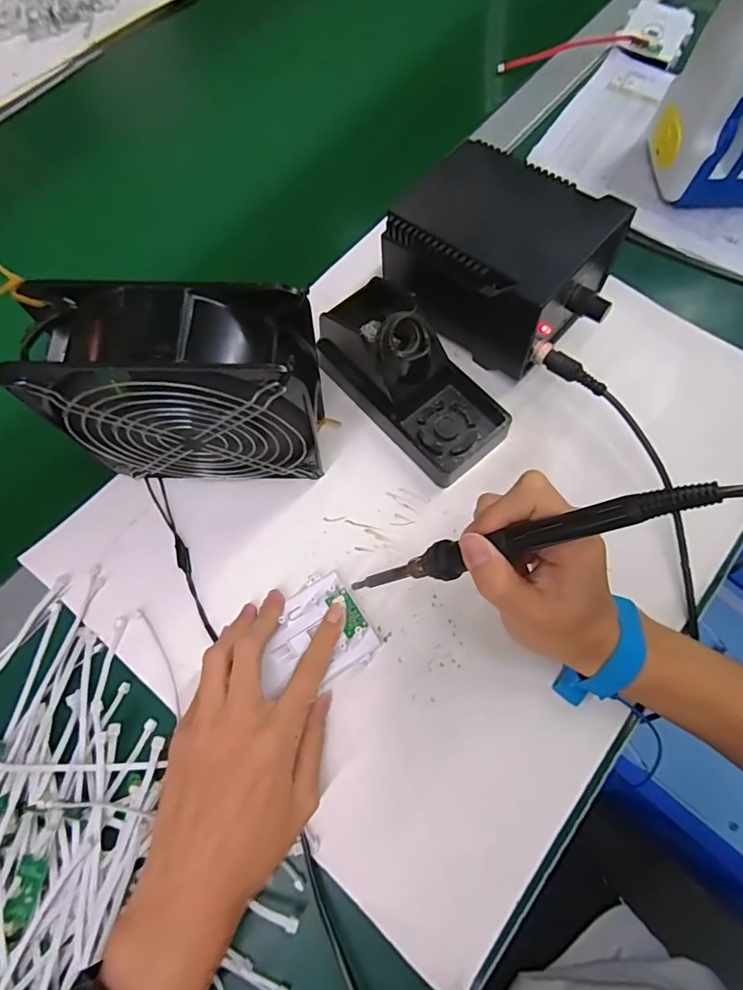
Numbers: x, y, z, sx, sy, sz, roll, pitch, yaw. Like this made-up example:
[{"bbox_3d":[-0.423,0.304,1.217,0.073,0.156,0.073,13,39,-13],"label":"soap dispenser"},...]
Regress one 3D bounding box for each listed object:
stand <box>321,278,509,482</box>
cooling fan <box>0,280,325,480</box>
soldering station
[{"bbox_3d":[0.031,-0.091,0.359,0.074,0.079,0.151,-41,75,-12],"label":"stand"},{"bbox_3d":[-0.109,-0.056,0.309,0.150,0.150,0.065,-2,71,0],"label":"cooling fan"},{"bbox_3d":[0.103,-0.180,0.385,0.128,0.085,0.162,-43,76,-13],"label":"soldering station"}]

